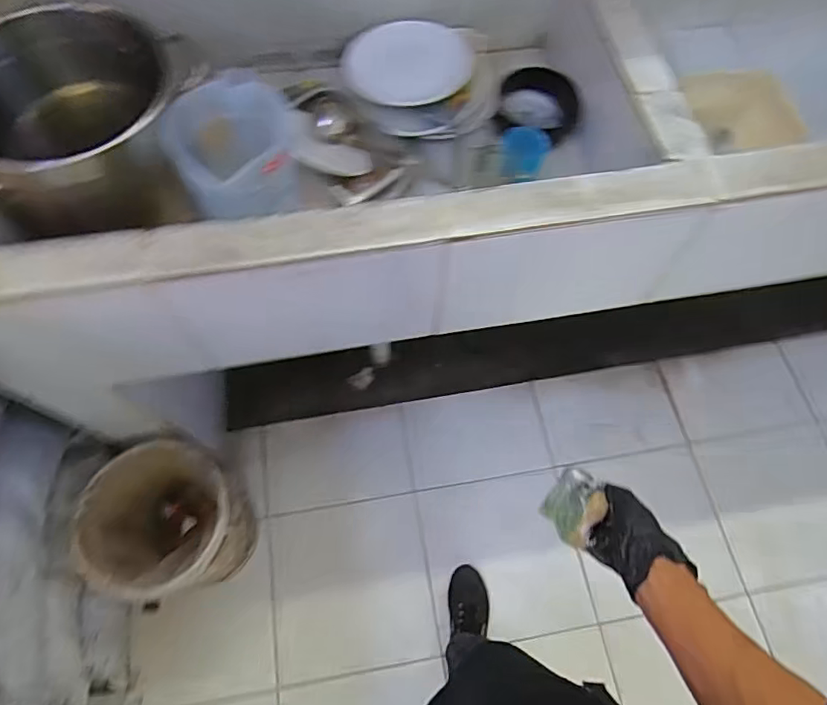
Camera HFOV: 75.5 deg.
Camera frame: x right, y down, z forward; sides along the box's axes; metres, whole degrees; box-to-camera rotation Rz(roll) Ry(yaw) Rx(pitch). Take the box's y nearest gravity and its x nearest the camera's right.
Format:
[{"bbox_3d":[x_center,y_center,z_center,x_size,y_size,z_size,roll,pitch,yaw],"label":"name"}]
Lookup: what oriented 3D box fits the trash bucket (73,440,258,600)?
[{"bbox_3d":[-0.539,0.400,1.252,0.301,0.416,0.284,1,68,-2],"label":"trash bucket"}]

